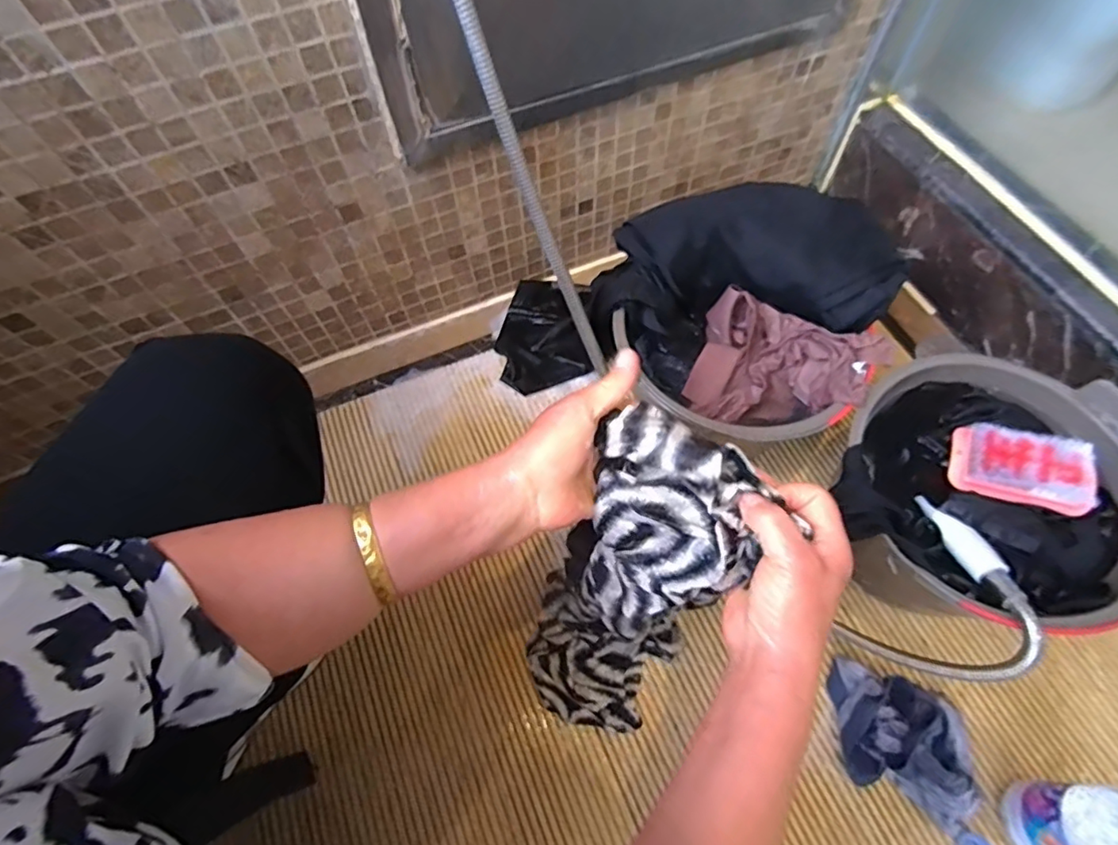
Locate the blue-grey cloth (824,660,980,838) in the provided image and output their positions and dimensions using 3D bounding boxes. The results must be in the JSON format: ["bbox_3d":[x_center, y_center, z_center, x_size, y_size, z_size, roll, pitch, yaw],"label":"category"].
[{"bbox_3d":[0.342,0.313,0.560,0.132,0.070,0.119,18,64,10],"label":"blue-grey cloth"}]

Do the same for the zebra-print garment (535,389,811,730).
[{"bbox_3d":[0.057,0.146,0.485,0.127,0.375,0.109,30,52,16],"label":"zebra-print garment"}]

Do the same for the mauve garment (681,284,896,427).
[{"bbox_3d":[0.239,-0.055,0.628,0.188,0.076,0.146,26,66,13],"label":"mauve garment"}]

